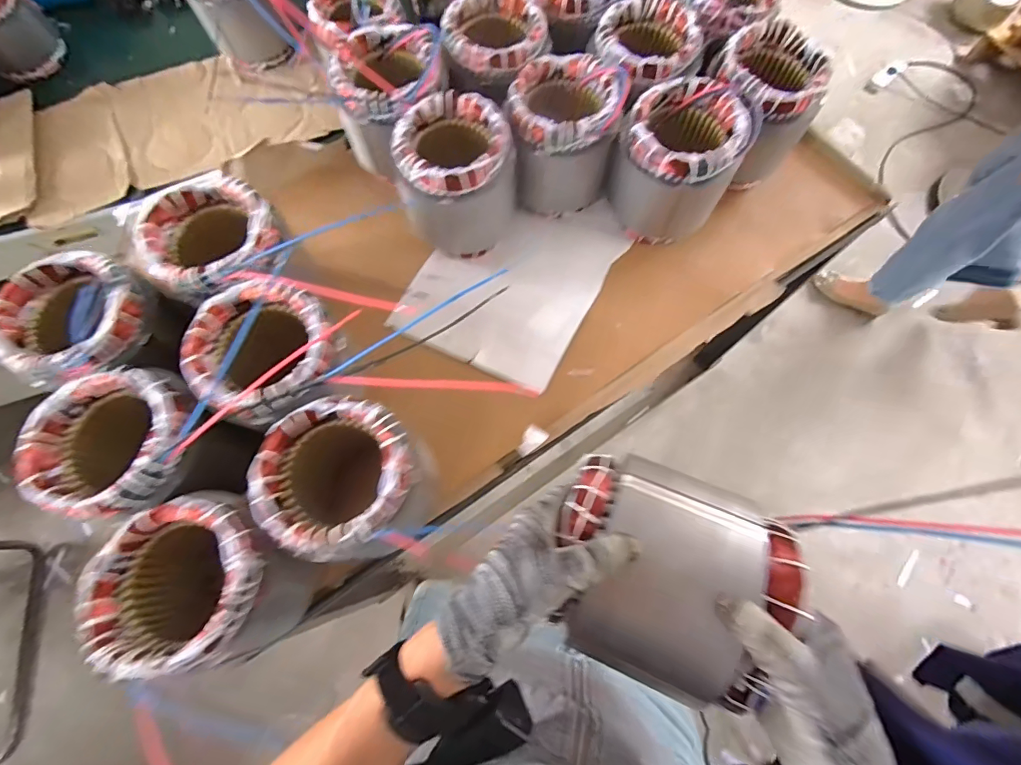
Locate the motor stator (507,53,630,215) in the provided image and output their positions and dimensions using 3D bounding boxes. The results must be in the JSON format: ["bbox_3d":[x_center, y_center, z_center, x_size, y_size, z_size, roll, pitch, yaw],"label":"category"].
[{"bbox_3d":[0.071,-0.348,0.638,0.139,0.151,0.141,0,72,1],"label":"motor stator"}]

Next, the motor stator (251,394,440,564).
[{"bbox_3d":[-0.166,0.103,0.477,0.136,0.133,0.156,14,72,6],"label":"motor stator"}]

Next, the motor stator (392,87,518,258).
[{"bbox_3d":[-0.069,-0.278,0.615,0.152,0.147,0.150,-2,72,1],"label":"motor stator"}]

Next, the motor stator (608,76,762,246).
[{"bbox_3d":[0.224,-0.295,0.622,0.149,0.156,0.148,0,72,1],"label":"motor stator"}]

